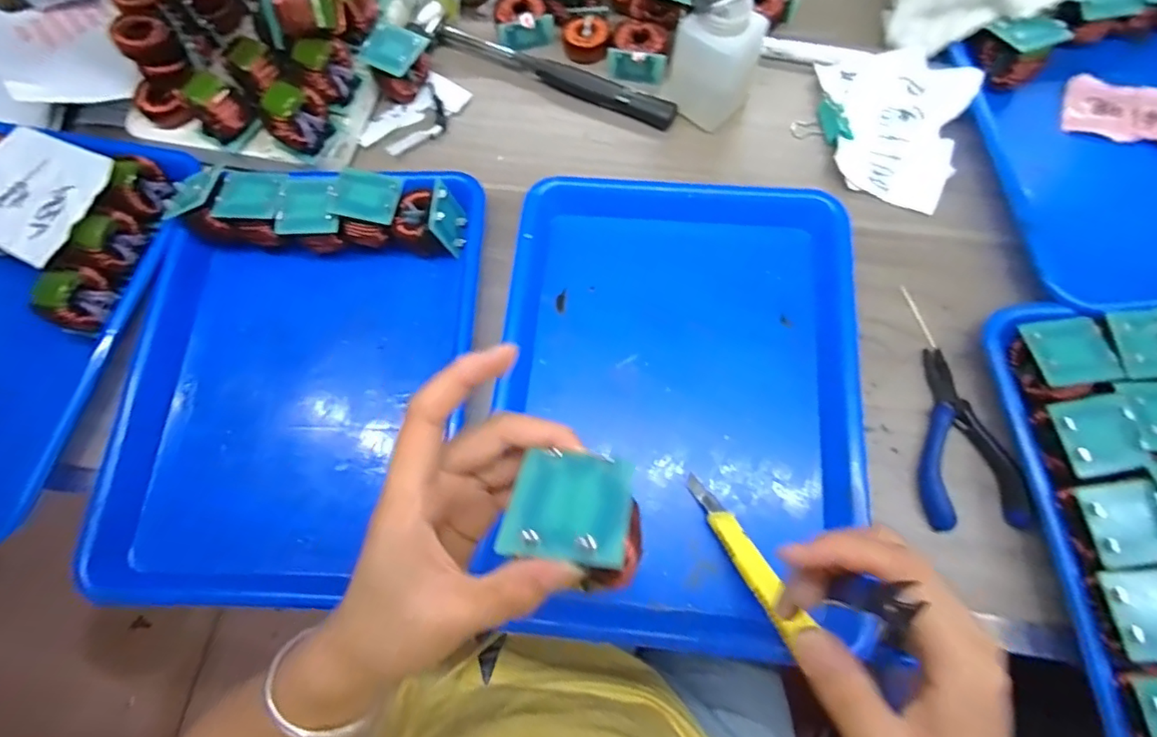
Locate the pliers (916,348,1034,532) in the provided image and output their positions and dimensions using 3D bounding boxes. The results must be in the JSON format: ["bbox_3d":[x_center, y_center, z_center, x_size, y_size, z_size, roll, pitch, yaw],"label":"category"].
[{"bbox_3d":[0.258,0.046,0.377,0.058,0.017,0.121,-4,71,2],"label":"pliers"}]

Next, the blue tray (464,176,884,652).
[{"bbox_3d":[0.070,0.013,0.393,0.243,0.030,0.332,4,73,3],"label":"blue tray"}]

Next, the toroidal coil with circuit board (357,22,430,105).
[{"bbox_3d":[-0.159,-0.273,0.486,0.051,0.043,0.053,36,77,14],"label":"toroidal coil with circuit board"}]

